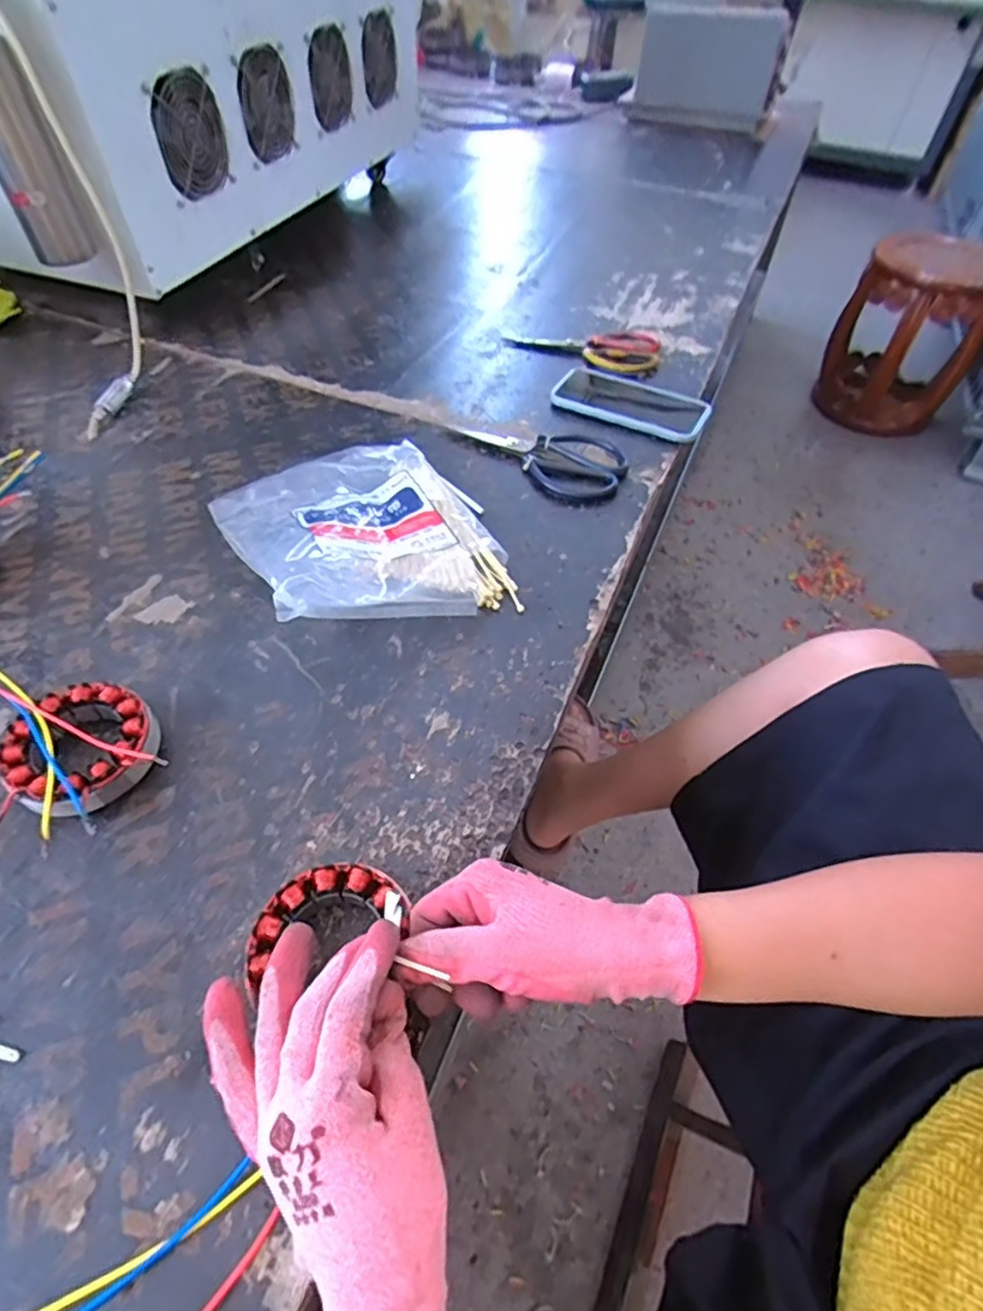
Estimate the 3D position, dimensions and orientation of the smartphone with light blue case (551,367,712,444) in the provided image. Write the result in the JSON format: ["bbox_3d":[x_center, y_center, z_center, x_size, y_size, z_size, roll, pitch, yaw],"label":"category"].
[{"bbox_3d":[0.156,-0.286,0.703,0.170,0.008,0.094,21,54,13],"label":"smartphone with light blue case"}]

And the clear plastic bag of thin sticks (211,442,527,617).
[{"bbox_3d":[-0.112,-0.120,0.533,0.202,0.068,0.247,-22,56,-19],"label":"clear plastic bag of thin sticks"}]

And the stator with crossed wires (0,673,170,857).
[{"bbox_3d":[-0.287,0.047,0.415,0.162,0.035,0.091,34,57,22],"label":"stator with crossed wires"}]

